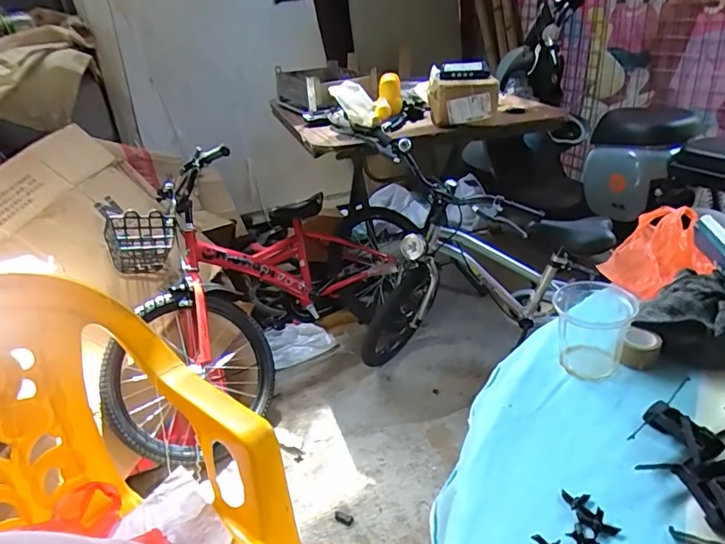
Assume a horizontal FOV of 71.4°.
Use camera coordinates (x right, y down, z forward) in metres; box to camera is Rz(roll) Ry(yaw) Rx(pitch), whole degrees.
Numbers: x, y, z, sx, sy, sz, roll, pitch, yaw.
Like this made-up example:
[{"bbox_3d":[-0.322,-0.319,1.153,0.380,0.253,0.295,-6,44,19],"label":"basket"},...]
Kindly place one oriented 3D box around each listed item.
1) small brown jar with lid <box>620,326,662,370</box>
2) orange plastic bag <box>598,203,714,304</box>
[{"bbox_3d":[0.267,0.073,0.483,0.030,0.029,0.035,11,33,28],"label":"small brown jar with lid"},{"bbox_3d":[0.358,-0.024,0.604,0.140,0.061,0.099,-26,35,-31],"label":"orange plastic bag"}]

